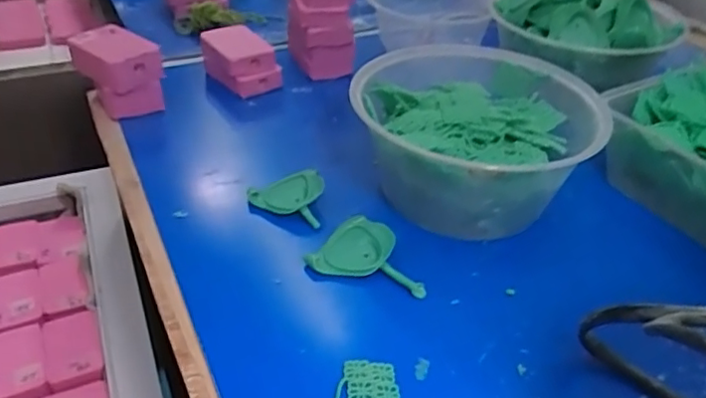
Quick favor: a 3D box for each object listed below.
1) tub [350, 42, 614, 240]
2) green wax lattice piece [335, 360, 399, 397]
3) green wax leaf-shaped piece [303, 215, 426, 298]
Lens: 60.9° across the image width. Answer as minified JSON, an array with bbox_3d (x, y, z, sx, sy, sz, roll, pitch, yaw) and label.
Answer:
[{"bbox_3d":[0.084,-0.040,0.425,0.158,0.076,0.160,1,37,-1],"label":"tub"},{"bbox_3d":[0.003,0.096,0.301,0.037,0.009,0.030,-7,38,-12],"label":"green wax lattice piece"},{"bbox_3d":[0.012,0.032,0.372,0.072,0.009,0.045,8,53,18],"label":"green wax leaf-shaped piece"}]

